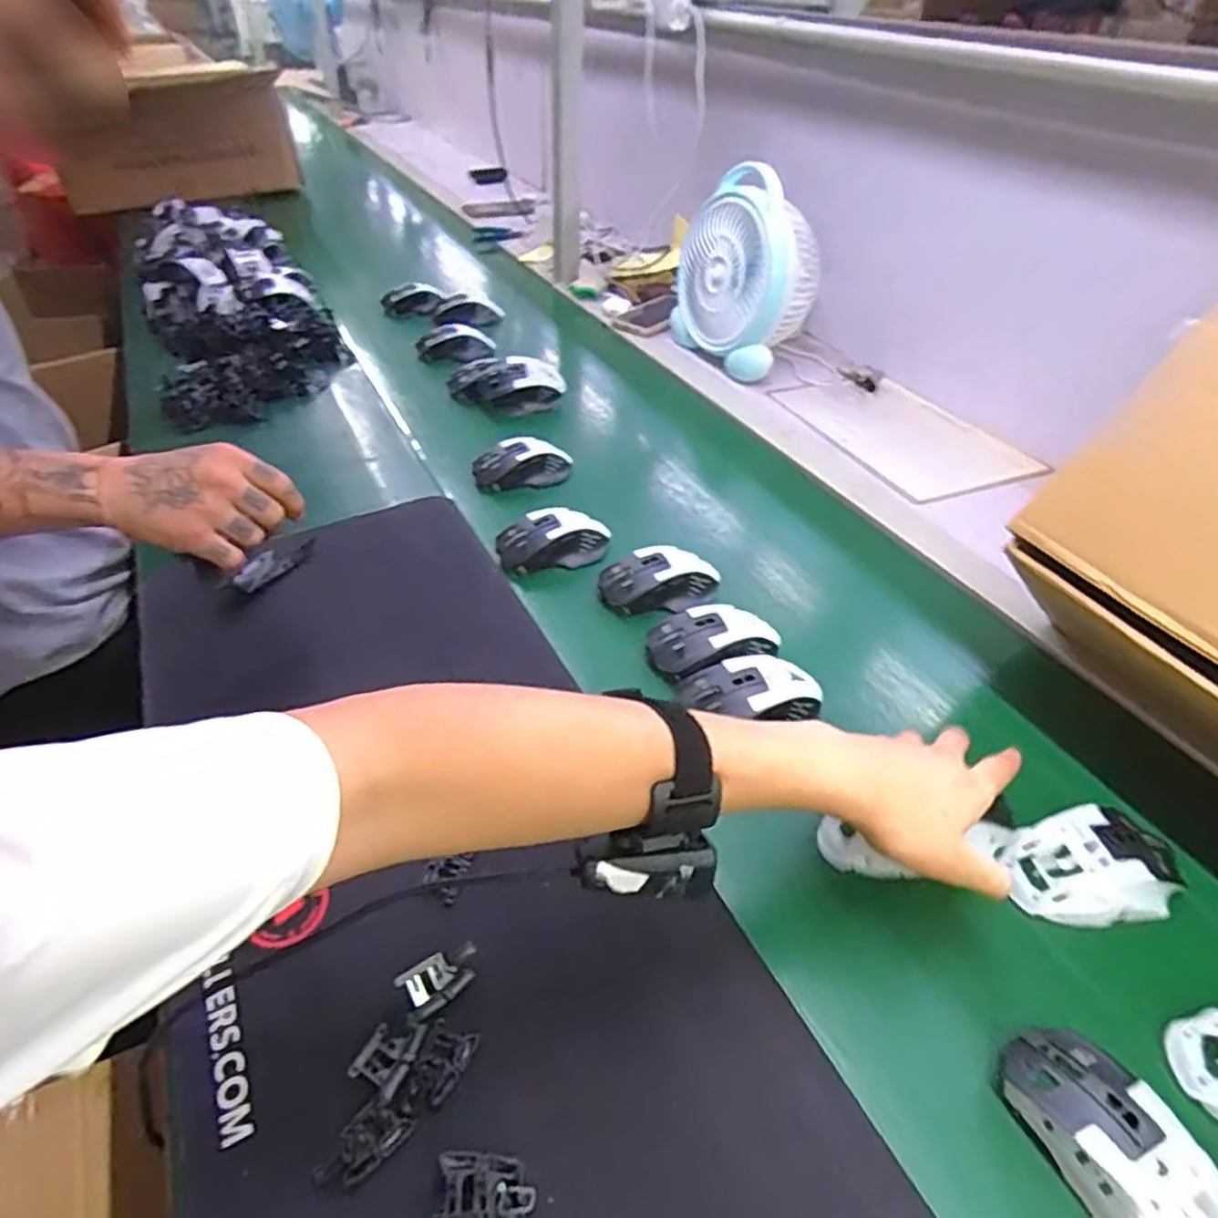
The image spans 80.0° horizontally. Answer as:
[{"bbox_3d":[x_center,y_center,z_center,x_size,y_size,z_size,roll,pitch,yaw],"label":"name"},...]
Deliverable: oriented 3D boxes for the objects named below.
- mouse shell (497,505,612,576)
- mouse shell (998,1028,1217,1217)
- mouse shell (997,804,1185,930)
[{"bbox_3d":[-0.054,-0.066,0.719,0.113,0.046,0.057,-12,43,-17],"label":"mouse shell"},{"bbox_3d":[0.246,0.260,0.344,0.056,0.034,0.114,-11,43,-16],"label":"mouse shell"},{"bbox_3d":[0.312,0.164,0.462,0.114,0.035,0.060,-5,42,-9],"label":"mouse shell"}]

